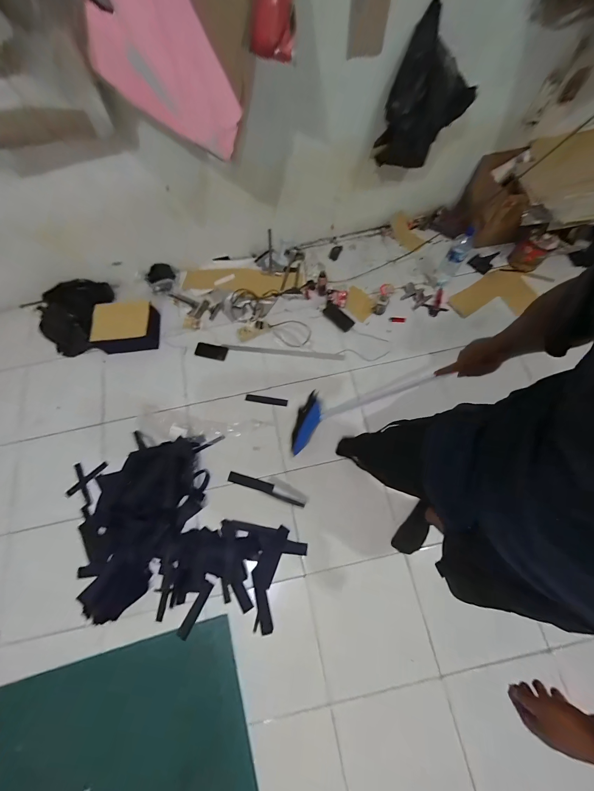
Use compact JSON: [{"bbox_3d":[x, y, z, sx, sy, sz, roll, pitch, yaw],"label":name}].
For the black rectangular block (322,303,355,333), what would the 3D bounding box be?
[{"bbox_3d":[0.215,-0.410,1.523,0.177,0.015,0.080,42,88,7],"label":"black rectangular block"}]

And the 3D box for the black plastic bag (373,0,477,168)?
[{"bbox_3d":[0.454,-1.040,1.068,0.361,0.432,0.094,-14,80,-18],"label":"black plastic bag"}]

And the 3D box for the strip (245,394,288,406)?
[{"bbox_3d":[-0.146,0.023,1.396,0.206,0.010,0.034,8,67,11],"label":"strip"}]

